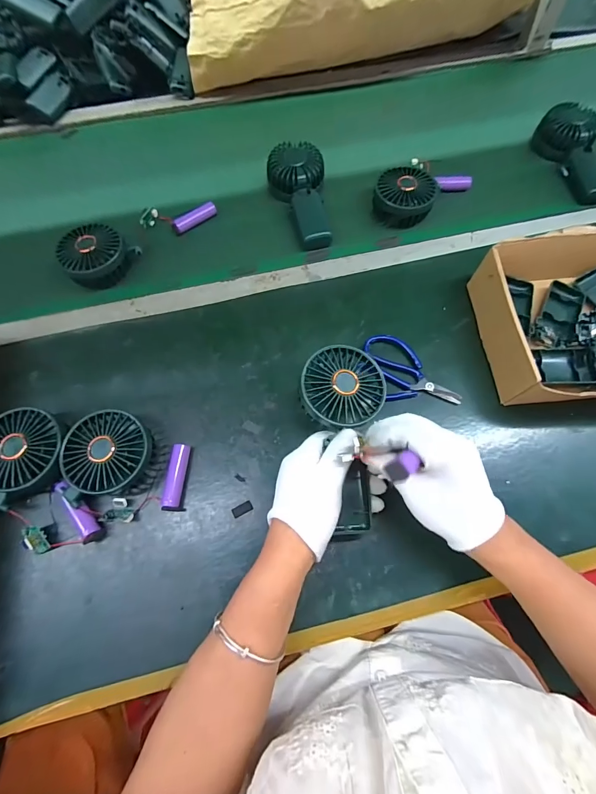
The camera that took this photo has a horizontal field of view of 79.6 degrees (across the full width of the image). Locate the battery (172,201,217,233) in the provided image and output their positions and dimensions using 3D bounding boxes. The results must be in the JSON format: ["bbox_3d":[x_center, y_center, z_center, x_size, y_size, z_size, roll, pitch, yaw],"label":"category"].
[{"bbox_3d":[-0.153,-0.268,0.538,0.070,0.021,0.018,-37,75,-12],"label":"battery"}]

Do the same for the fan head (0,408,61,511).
[{"bbox_3d":[-0.290,0.059,0.381,0.085,0.042,0.083,0,71,0],"label":"fan head"}]

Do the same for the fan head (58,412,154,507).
[{"bbox_3d":[-0.199,0.062,0.383,0.087,0.046,0.087,0,71,0],"label":"fan head"}]

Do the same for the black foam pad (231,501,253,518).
[{"bbox_3d":[-0.060,0.121,0.385,0.022,0.004,0.010,-26,73,-9],"label":"black foam pad"}]

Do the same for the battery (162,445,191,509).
[{"bbox_3d":[-0.133,0.086,0.391,0.018,0.017,0.066,5,71,1],"label":"battery"}]

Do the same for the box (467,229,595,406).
[{"bbox_3d":[0.335,-0.089,0.421,0.215,0.074,0.196,-7,71,-3],"label":"box"}]

